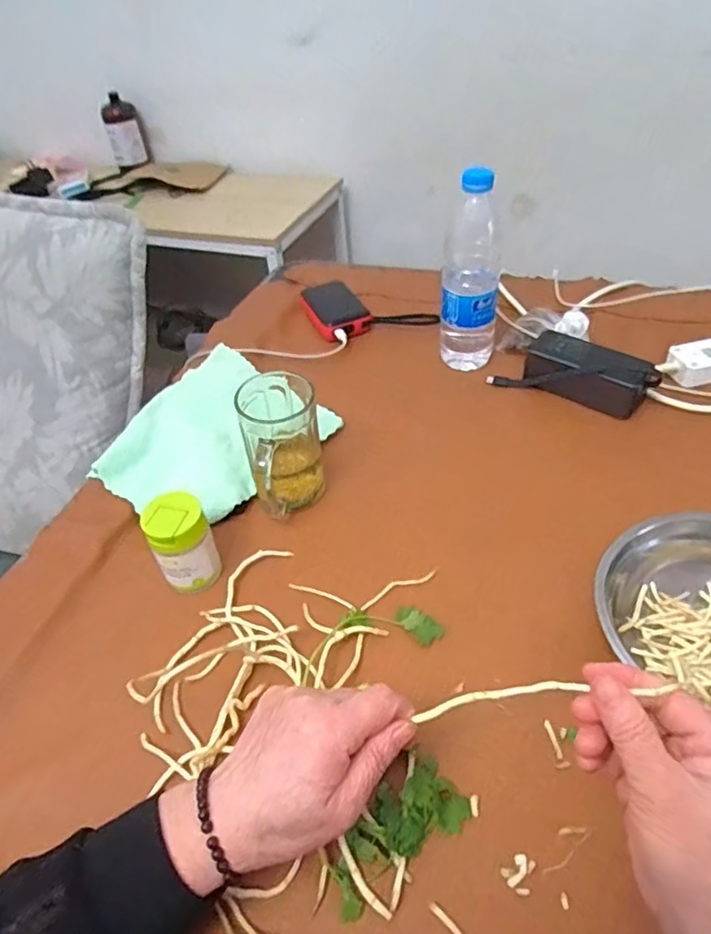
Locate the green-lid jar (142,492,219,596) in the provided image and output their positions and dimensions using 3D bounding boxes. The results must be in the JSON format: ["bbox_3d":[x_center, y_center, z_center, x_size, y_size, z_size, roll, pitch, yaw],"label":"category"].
[{"bbox_3d":[-0.146,0.063,0.498,0.047,0.072,0.043,-24,48,-18],"label":"green-lid jar"}]

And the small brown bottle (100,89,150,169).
[{"bbox_3d":[-0.499,-0.724,1.280,0.074,0.123,0.066,-17,46,-11],"label":"small brown bottle"}]

